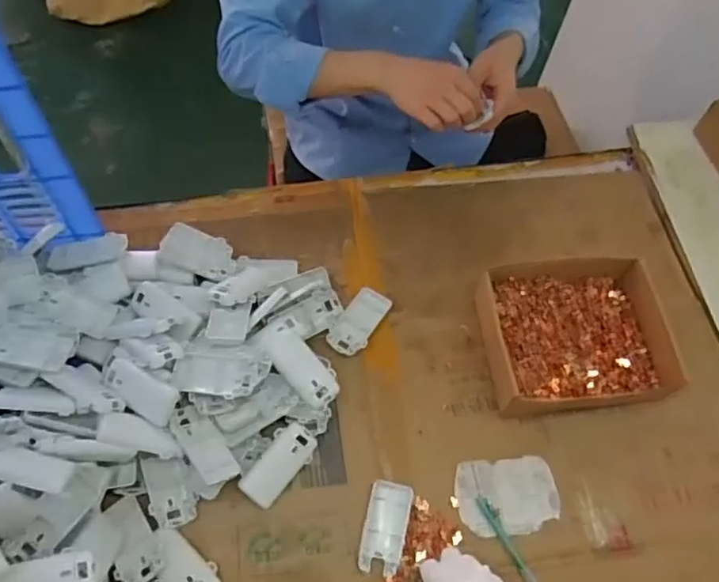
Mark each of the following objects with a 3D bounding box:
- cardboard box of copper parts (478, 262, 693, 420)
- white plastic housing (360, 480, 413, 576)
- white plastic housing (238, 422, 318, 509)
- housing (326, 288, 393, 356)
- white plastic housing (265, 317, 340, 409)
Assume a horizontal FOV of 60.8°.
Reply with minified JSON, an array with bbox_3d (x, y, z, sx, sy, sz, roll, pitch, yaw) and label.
[{"bbox_3d":[0.268,0.049,0.770,0.221,0.052,0.193,-5,62,-7],"label":"cardboard box of copper parts"},{"bbox_3d":[0.030,0.259,0.675,0.046,0.011,0.094,12,62,3],"label":"white plastic housing"},{"bbox_3d":[-0.091,0.196,0.695,0.049,0.015,0.095,43,75,0],"label":"white plastic housing"},{"bbox_3d":[-0.001,0.040,0.794,0.048,0.014,0.096,32,64,13],"label":"housing"},{"bbox_3d":[-0.071,0.084,0.726,0.044,0.013,0.116,-31,71,-22],"label":"white plastic housing"}]

